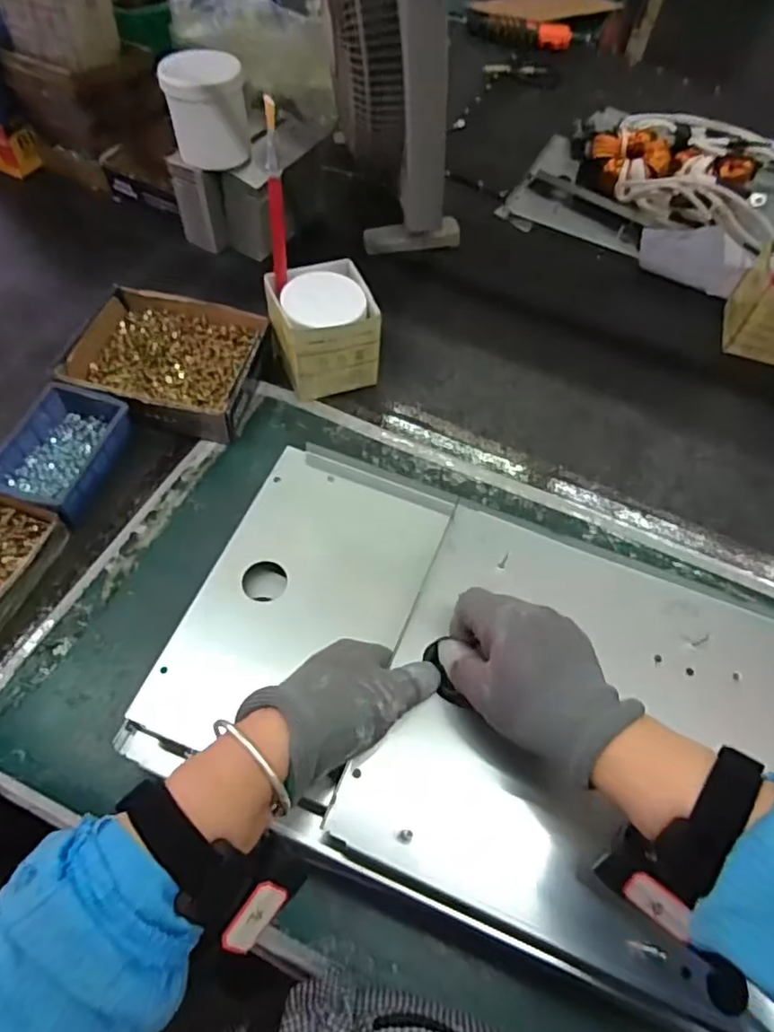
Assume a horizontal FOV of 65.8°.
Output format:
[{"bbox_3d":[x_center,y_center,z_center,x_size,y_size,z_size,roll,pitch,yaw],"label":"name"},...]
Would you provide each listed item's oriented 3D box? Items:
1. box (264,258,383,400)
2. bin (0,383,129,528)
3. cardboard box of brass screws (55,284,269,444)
[{"bbox_3d":[-0.078,-0.224,0.725,0.115,0.106,0.110,-16,61,-13],"label":"box"},{"bbox_3d":[-0.343,-0.069,0.645,0.105,0.045,0.147,17,60,7],"label":"bin"},{"bbox_3d":[-0.263,-0.189,0.733,0.220,0.048,0.197,8,59,1],"label":"cardboard box of brass screws"}]

